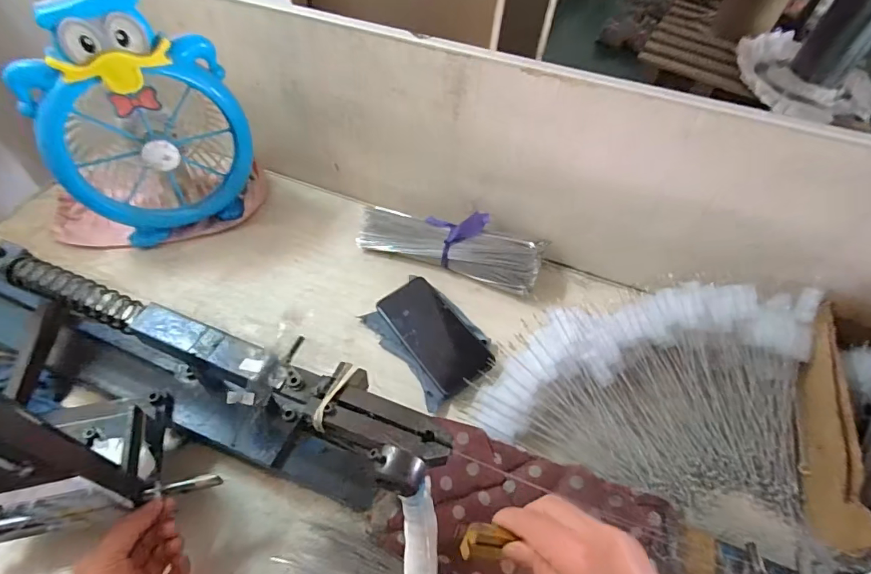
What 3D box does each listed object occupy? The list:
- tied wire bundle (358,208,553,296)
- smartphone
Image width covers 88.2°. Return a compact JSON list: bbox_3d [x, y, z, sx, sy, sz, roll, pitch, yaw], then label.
[{"bbox_3d":[0.021,-0.065,0.634,0.257,0.063,0.084,18,53,8],"label":"tied wire bundle"},{"bbox_3d":[-0.005,0.054,0.563,0.074,0.015,0.162,-35,60,-14],"label":"smartphone"}]

